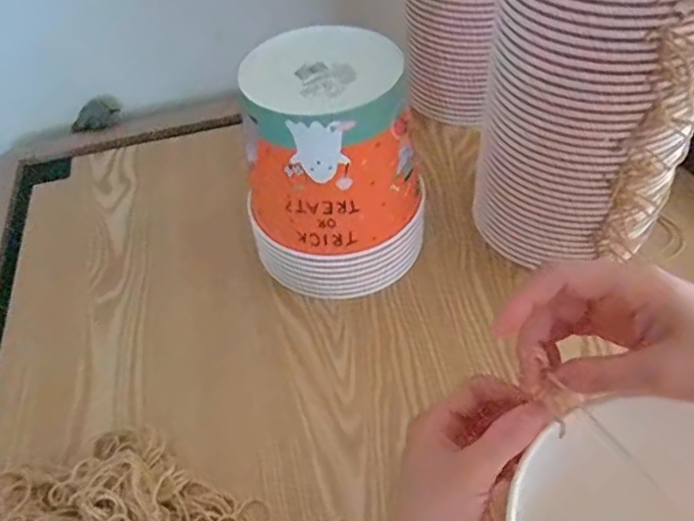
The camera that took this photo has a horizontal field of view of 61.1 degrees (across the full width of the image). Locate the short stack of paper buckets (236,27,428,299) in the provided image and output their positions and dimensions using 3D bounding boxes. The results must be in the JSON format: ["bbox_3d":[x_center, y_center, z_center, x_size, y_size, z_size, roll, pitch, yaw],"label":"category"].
[{"bbox_3d":[-0.006,-0.080,0.513,0.145,0.183,0.143,-2,48,4],"label":"short stack of paper buckets"}]

